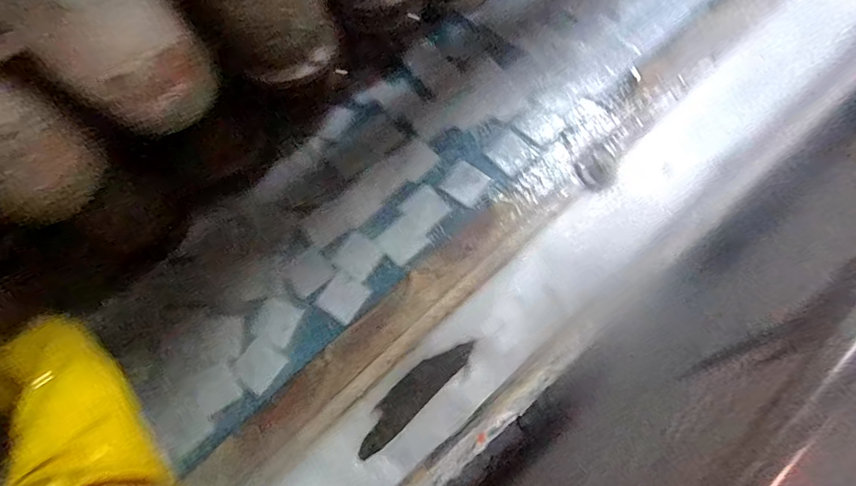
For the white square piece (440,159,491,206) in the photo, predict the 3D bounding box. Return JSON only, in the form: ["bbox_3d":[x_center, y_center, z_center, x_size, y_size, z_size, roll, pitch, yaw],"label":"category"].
[{"bbox_3d":[0.047,-0.075,0.551,0.047,0.004,0.045,36,80,9],"label":"white square piece"}]

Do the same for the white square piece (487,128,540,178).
[{"bbox_3d":[0.104,-0.115,0.557,0.050,0.004,0.054,-43,80,-8],"label":"white square piece"}]

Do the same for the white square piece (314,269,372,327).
[{"bbox_3d":[-0.099,0.063,0.524,0.048,0.004,0.049,35,80,9],"label":"white square piece"}]

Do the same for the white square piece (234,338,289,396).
[{"bbox_3d":[-0.192,0.139,0.506,0.046,0.004,0.049,38,81,9],"label":"white square piece"}]

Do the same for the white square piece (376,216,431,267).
[{"bbox_3d":[-0.031,-0.003,0.537,0.048,0.004,0.047,-42,80,-8],"label":"white square piece"}]

